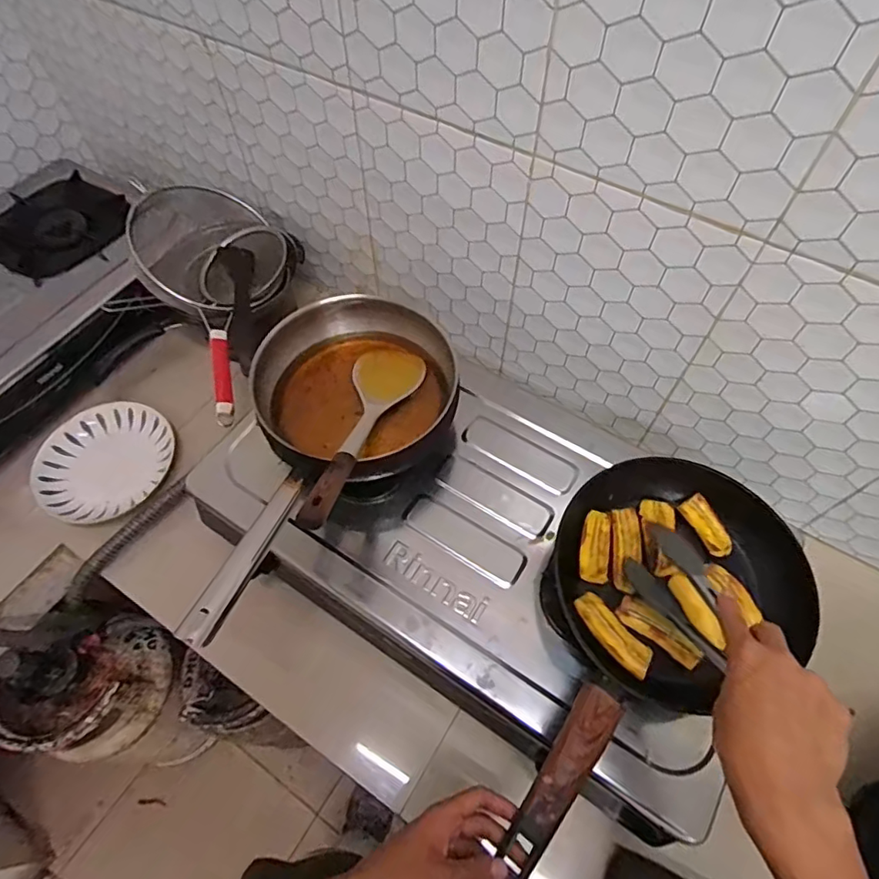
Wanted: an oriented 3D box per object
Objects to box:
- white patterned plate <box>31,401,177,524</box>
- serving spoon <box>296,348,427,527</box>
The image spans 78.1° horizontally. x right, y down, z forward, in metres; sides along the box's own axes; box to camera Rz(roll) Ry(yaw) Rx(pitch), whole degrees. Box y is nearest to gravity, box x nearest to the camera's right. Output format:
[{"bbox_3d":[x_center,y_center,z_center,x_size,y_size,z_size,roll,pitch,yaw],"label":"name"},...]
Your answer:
[{"bbox_3d":[-0.524,0.030,0.853,0.193,0.038,0.195,0,60,0],"label":"white patterned plate"},{"bbox_3d":[-0.098,-0.020,0.619,0.087,0.058,0.308,12,31,7],"label":"serving spoon"}]

